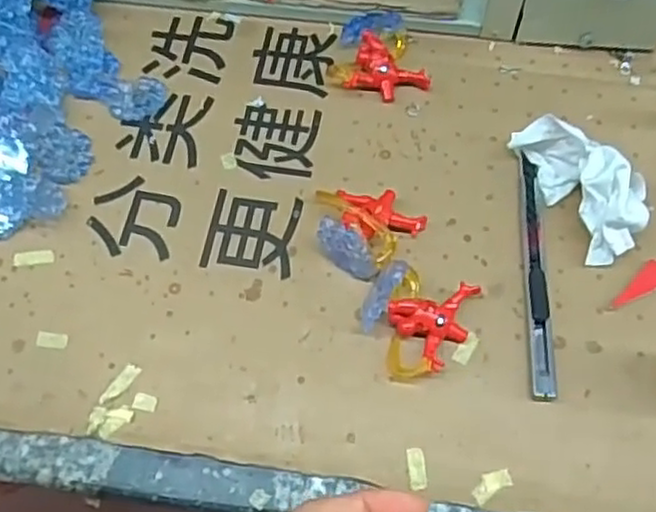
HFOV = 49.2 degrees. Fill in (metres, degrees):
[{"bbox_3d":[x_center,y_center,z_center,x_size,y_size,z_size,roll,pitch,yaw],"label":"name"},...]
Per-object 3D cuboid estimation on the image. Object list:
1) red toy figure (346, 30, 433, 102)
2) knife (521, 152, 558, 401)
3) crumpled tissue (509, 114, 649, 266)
[{"bbox_3d":[0.037,-0.108,0.424,0.046,0.017,0.033,20,67,11],"label":"red toy figure"},{"bbox_3d":[0.110,0.007,0.374,0.012,0.008,0.138,3,65,3],"label":"knife"},{"bbox_3d":[0.138,-0.042,0.376,0.042,0.041,0.083,-24,66,-9],"label":"crumpled tissue"}]

